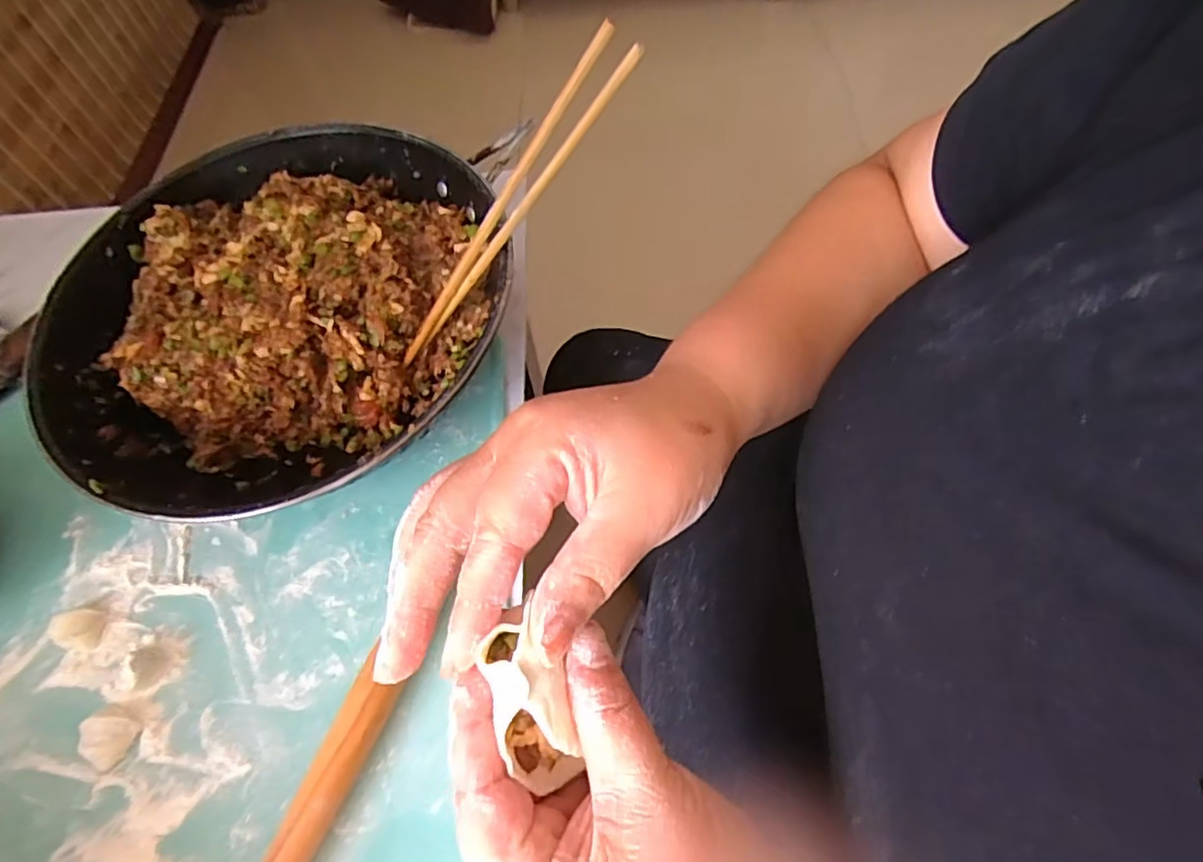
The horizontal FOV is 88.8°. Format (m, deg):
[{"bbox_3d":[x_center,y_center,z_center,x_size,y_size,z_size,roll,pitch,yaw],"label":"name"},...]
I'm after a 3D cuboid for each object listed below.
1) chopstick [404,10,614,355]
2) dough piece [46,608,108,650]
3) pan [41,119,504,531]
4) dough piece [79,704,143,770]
[{"bbox_3d":[-0.068,-0.135,0.387,0.248,0.011,0.008,-49,60,28],"label":"chopstick"},{"bbox_3d":[-0.329,0.123,0.384,0.030,0.011,0.023,2,62,5],"label":"dough piece"},{"bbox_3d":[-0.214,-0.074,0.437,0.301,0.091,0.299,-2,61,3],"label":"pan"},{"bbox_3d":[-0.285,0.176,0.352,0.027,0.014,0.029,16,64,13],"label":"dough piece"}]

